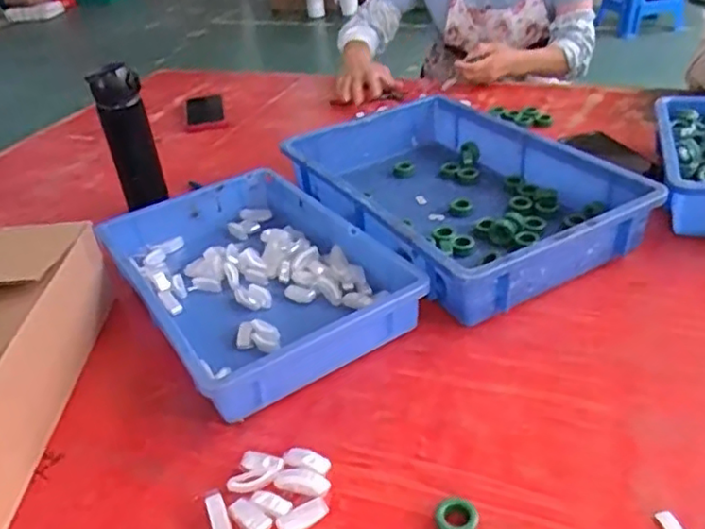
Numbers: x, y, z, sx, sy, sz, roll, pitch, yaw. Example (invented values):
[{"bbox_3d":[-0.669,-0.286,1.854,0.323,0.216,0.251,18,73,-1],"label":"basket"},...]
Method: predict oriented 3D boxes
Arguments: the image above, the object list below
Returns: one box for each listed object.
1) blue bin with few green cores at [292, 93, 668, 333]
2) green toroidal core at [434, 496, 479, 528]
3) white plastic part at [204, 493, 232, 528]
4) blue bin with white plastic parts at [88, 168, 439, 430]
[{"bbox_3d":[0.127,-0.098,0.836,0.312,0.080,0.440,-20,36,-20],"label":"blue bin with few green cores"},{"bbox_3d":[0.076,0.189,0.468,0.031,0.016,0.031,-2,34,7],"label":"green toroidal core"},{"bbox_3d":[-0.102,0.193,0.484,0.014,0.011,0.041,-18,35,-17],"label":"white plastic part"},{"bbox_3d":[-0.114,0.007,0.724,0.246,0.063,0.364,-25,37,-26],"label":"blue bin with white plastic parts"}]

